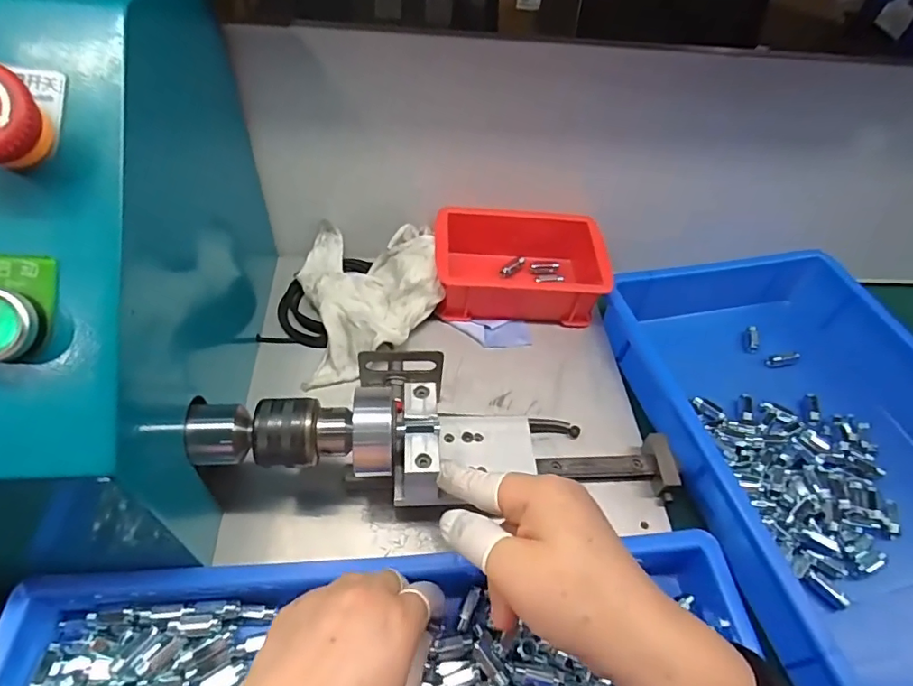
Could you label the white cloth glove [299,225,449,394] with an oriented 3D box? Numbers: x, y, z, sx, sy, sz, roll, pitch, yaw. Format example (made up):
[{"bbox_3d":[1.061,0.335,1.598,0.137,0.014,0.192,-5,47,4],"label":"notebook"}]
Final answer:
[{"bbox_3d":[-0.074,-0.048,0.451,0.114,0.052,0.154,-7,52,-11],"label":"white cloth glove"}]

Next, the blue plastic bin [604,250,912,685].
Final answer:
[{"bbox_3d":[0.289,0.085,0.416,0.248,0.089,0.365,-6,52,-11],"label":"blue plastic bin"}]

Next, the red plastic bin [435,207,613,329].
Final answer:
[{"bbox_3d":[0.056,-0.070,0.478,0.147,0.057,0.099,0,51,-6],"label":"red plastic bin"}]

